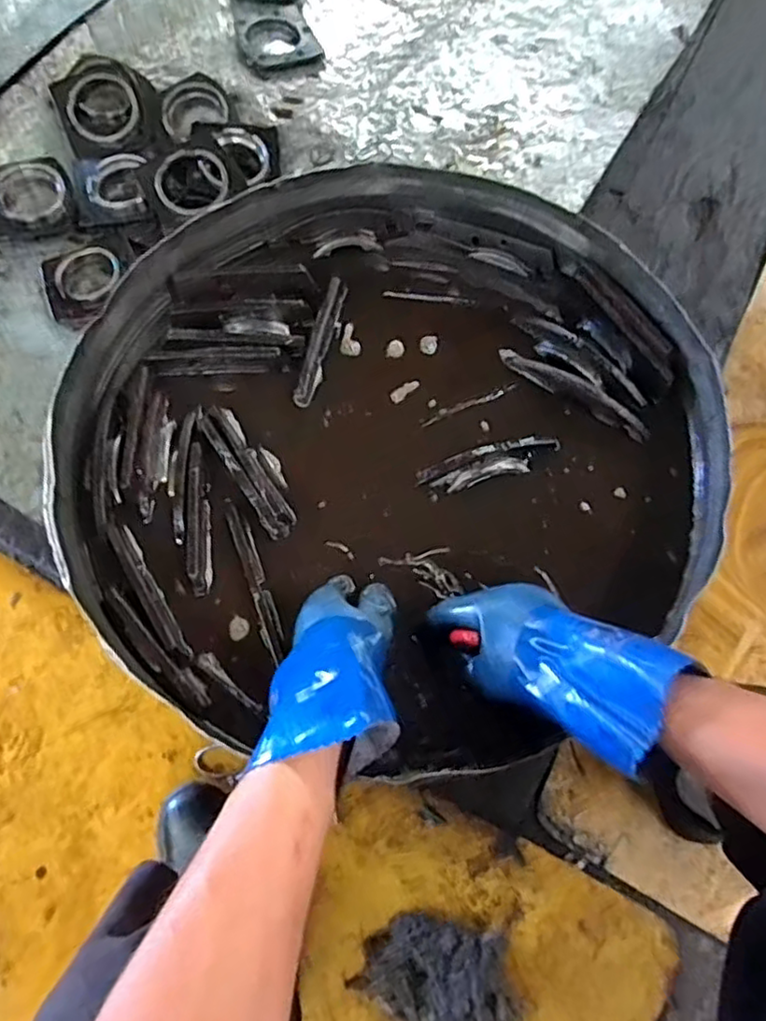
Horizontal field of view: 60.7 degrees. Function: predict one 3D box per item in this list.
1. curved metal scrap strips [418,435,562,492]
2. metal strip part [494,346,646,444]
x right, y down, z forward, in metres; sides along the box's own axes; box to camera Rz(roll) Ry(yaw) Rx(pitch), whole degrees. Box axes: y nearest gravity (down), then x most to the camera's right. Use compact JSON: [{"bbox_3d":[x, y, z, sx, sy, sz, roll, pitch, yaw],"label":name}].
[{"bbox_3d":[0.100,-0.044,0.611,0.134,0.013,0.031,-15,71,-5],"label":"curved metal scrap strips"},{"bbox_3d":[0.187,-0.118,0.636,0.160,0.018,0.029,32,73,11],"label":"metal strip part"}]

